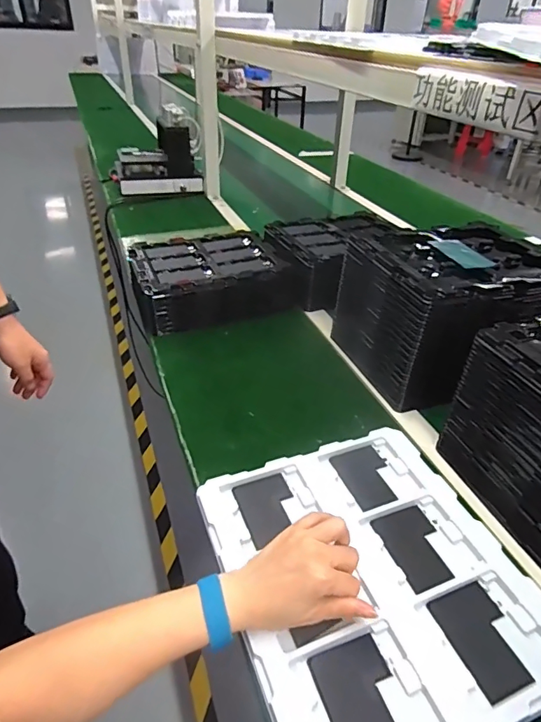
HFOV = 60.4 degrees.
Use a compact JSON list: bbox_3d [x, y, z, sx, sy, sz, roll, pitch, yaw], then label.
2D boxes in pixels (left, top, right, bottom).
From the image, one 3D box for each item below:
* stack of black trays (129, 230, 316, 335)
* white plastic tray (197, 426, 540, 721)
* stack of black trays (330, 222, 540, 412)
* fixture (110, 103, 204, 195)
[{"bbox_3d":[-0.106,-0.164,0.923,0.300,0.090,0.219,-10,38,-15],"label":"stack of black trays"},{"bbox_3d":[0.099,0.211,0.471,0.278,0.014,0.314,-14,39,-19],"label":"white plastic tray"},{"bbox_3d":[0.276,-0.076,0.730,0.270,0.195,0.245,-12,39,-17],"label":"stack of black trays"},{"bbox_3d":[-0.356,-0.638,1.441,0.267,0.234,0.173,-11,38,-17],"label":"fixture"}]

